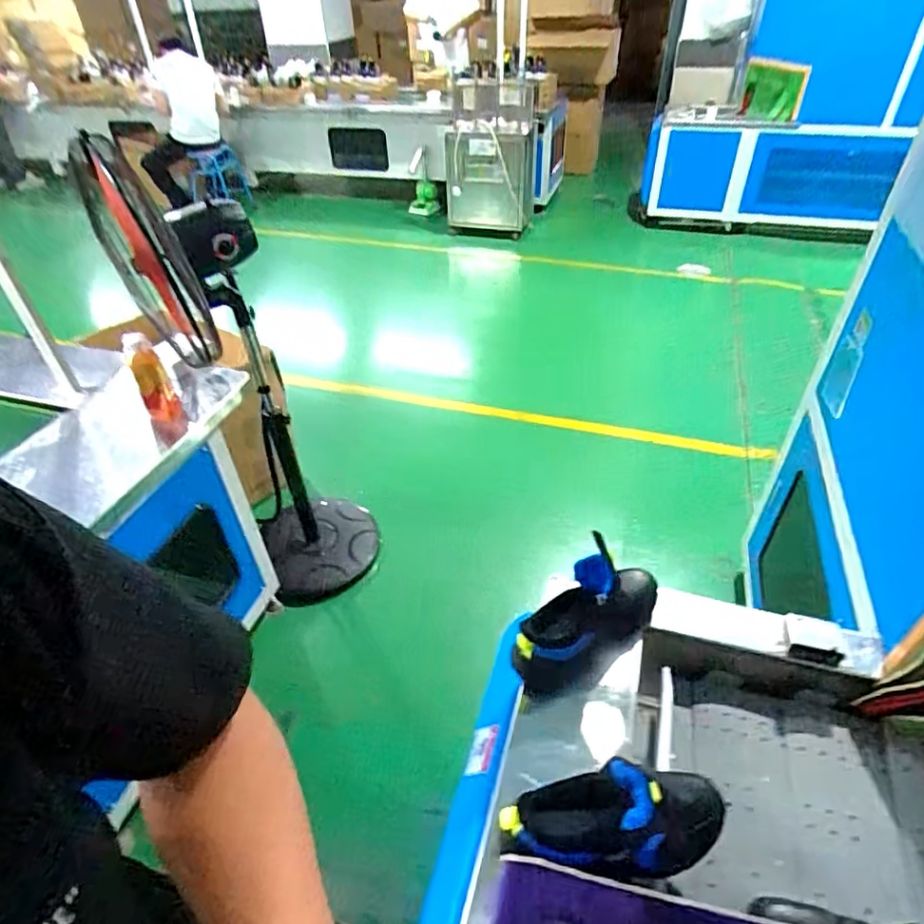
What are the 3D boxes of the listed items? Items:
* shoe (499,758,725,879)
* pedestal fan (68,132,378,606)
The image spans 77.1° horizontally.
[{"bbox_3d":[0.174,0.385,0.626,0.254,0.140,0.088,-5,41,-4],"label":"shoe"},{"bbox_3d":[-0.538,-0.174,1.599,0.421,1.273,0.397,-12,42,-12],"label":"pedestal fan"}]

